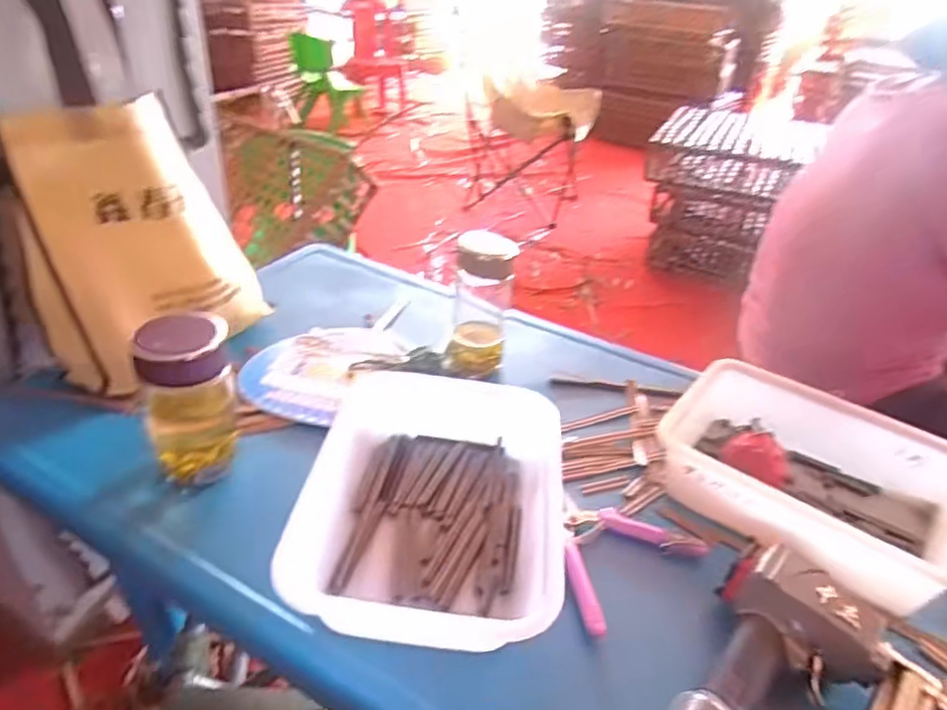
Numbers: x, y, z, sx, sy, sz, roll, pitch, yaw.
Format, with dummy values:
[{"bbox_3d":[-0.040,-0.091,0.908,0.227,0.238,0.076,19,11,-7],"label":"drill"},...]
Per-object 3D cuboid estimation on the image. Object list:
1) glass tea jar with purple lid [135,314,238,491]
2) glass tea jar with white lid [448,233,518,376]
[{"bbox_3d":[-0.252,0.044,0.551,0.074,0.149,0.062,-10,37,-22],"label":"glass tea jar with purple lid"},{"bbox_3d":[0.010,-0.062,0.739,0.065,0.162,0.075,5,34,-1],"label":"glass tea jar with white lid"}]

